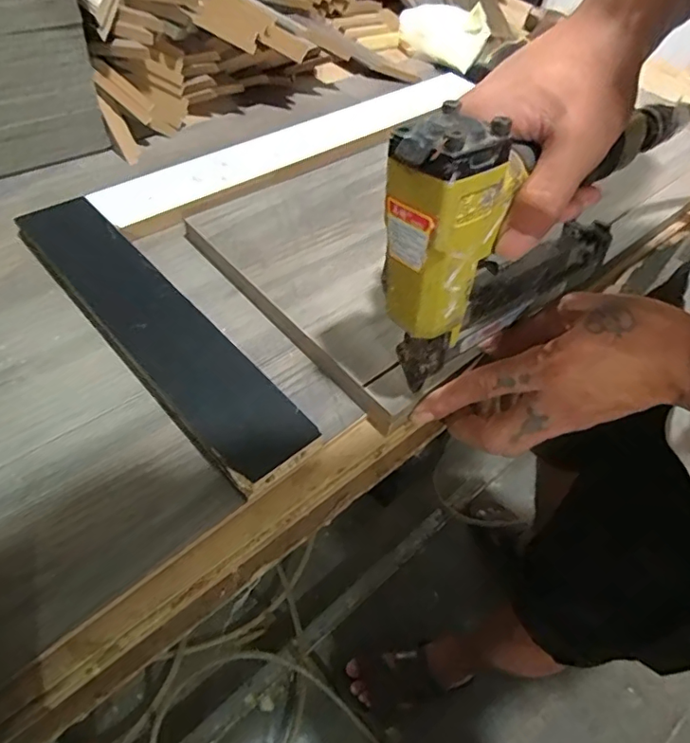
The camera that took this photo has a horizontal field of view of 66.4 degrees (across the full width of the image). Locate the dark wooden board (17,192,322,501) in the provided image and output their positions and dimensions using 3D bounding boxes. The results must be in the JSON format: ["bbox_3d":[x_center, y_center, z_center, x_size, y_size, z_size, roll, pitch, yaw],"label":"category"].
[{"bbox_3d":[-0.128,-0.034,0.347,0.055,0.016,0.279,-34,63,-29],"label":"dark wooden board"}]

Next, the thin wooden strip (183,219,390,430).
[{"bbox_3d":[-0.050,-0.043,0.367,0.006,0.016,0.235,-31,62,-28],"label":"thin wooden strip"}]

